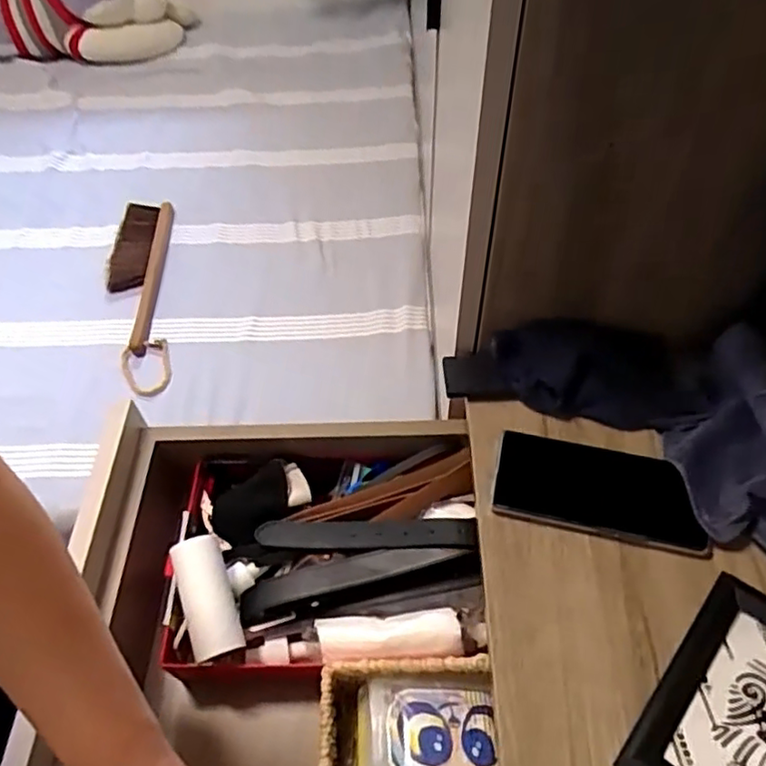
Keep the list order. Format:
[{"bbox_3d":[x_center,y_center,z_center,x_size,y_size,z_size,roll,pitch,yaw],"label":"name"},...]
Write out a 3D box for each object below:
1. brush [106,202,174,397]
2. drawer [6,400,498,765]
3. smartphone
[{"bbox_3d":[-0.414,-0.153,1.090,0.106,0.052,0.429,-9,52,-5],"label":"brush"},{"bbox_3d":[-0.058,0.276,0.516,0.289,0.139,0.514,-2,52,0],"label":"drawer"},{"bbox_3d":[0.173,0.085,0.514,0.160,0.015,0.077,9,54,12],"label":"smartphone"}]

